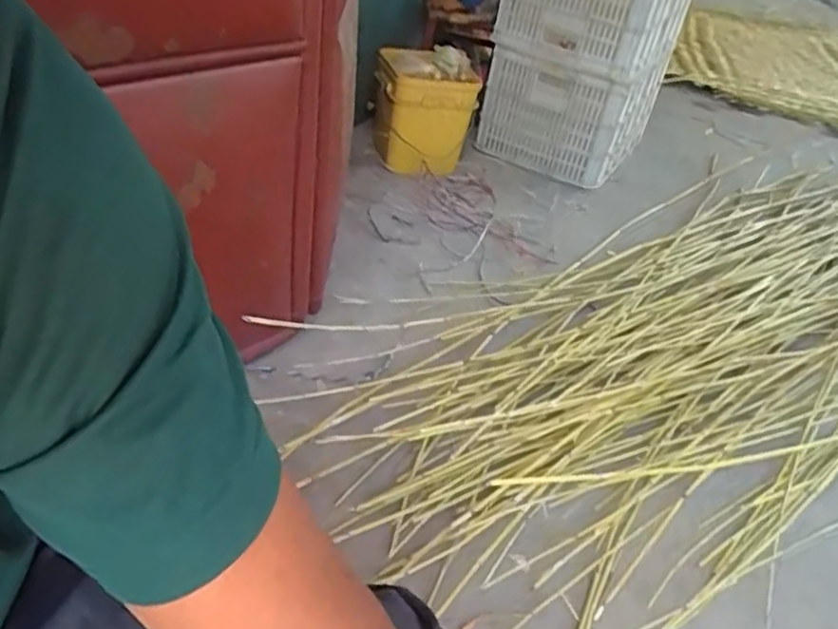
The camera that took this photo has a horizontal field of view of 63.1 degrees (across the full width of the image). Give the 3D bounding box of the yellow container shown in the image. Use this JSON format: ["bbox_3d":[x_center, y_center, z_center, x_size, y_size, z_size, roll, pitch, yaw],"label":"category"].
[{"bbox_3d":[0.009,-0.550,1.850,0.269,0.276,0.224,8,38,-4],"label":"yellow container"}]

